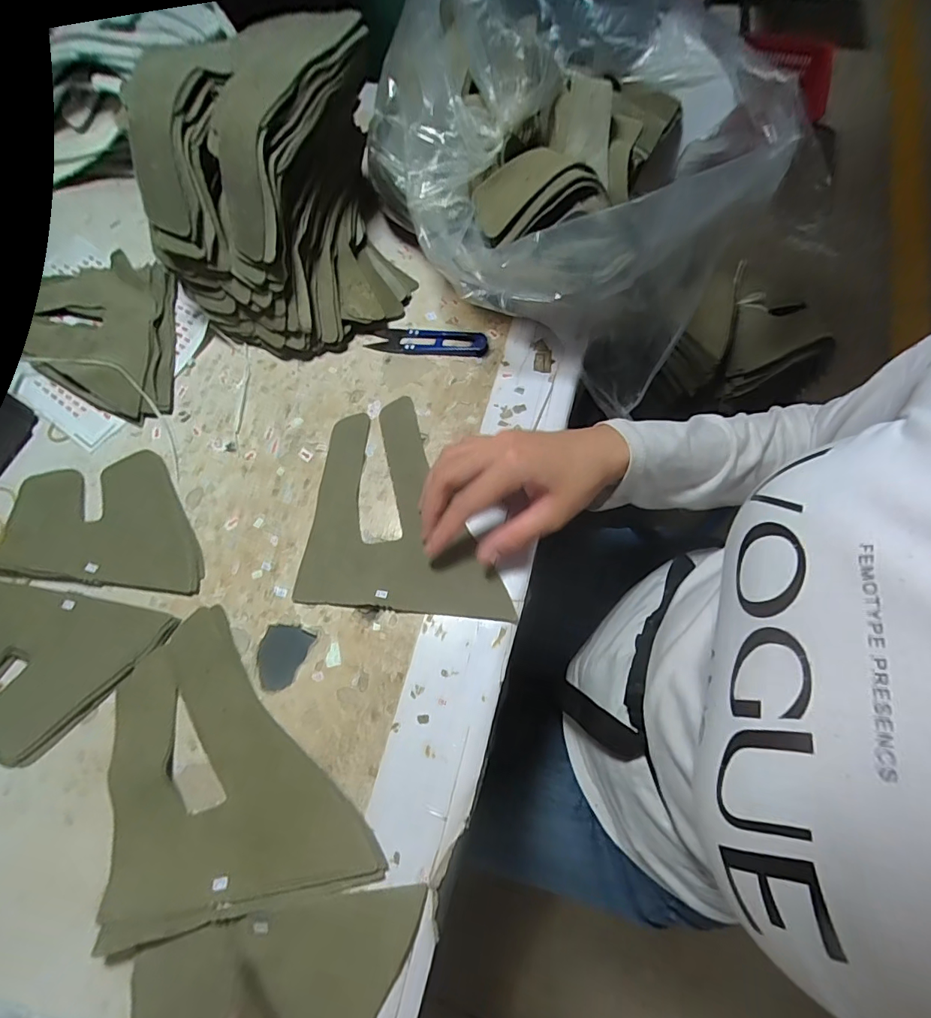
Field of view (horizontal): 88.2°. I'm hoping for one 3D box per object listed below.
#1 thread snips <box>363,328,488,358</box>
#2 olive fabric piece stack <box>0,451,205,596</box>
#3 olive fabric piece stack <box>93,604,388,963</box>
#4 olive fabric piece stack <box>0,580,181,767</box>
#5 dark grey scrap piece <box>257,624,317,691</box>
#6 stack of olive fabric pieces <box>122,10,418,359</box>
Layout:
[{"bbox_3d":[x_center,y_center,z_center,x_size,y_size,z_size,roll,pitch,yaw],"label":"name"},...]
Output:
[{"bbox_3d":[-0.031,-0.140,0.401,0.098,0.008,0.024,6,69,4],"label":"thread snips"},{"bbox_3d":[-0.260,0.005,0.355,0.150,0.010,0.102,5,69,4],"label":"olive fabric piece stack"},{"bbox_3d":[-0.158,0.165,0.286,0.132,0.012,0.188,-35,72,-11],"label":"olive fabric piece stack"},{"bbox_3d":[-0.282,0.106,0.317,0.148,0.006,0.100,10,69,6],"label":"olive fabric piece stack"},{"bbox_3d":[-0.123,0.096,0.317,0.032,0.004,0.041,22,71,10],"label":"dark grey scrap piece"},{"bbox_3d":[-0.136,-0.225,0.366,0.186,0.149,0.143,-24,70,-7],"label":"stack of olive fabric pieces"}]

